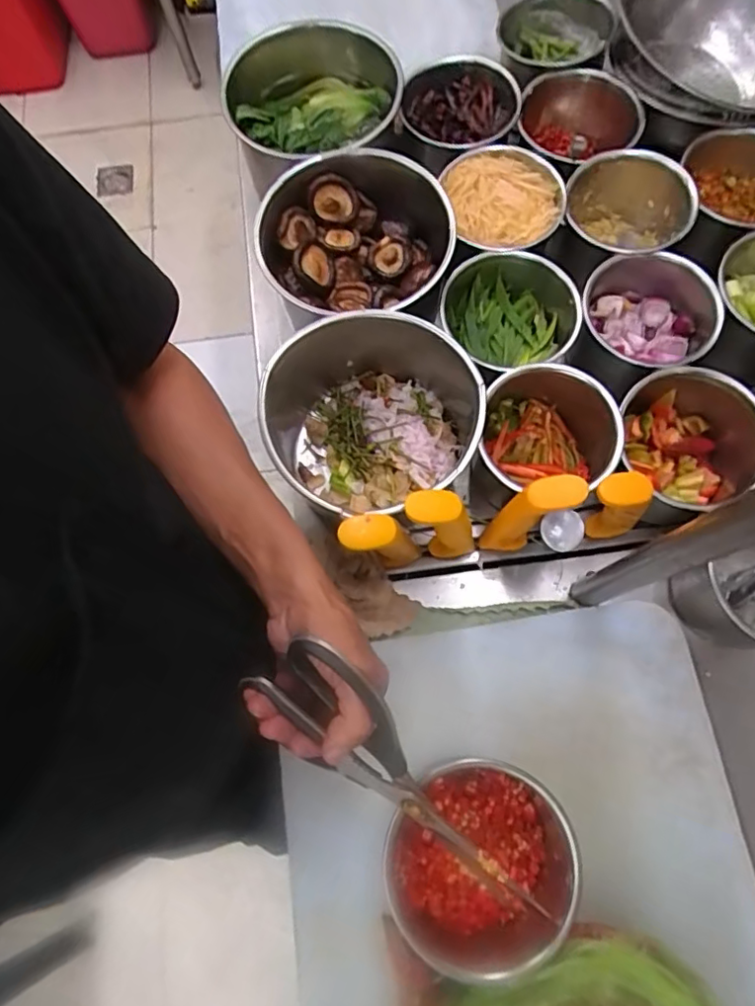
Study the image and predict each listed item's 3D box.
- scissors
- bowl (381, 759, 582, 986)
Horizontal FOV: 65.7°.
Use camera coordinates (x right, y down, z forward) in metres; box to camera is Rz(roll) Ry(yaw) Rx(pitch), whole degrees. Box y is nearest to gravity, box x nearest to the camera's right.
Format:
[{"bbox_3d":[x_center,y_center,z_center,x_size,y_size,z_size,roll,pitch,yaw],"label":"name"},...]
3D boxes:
[{"bbox_3d":[0.019,0.187,0.373,0.053,0.055,0.244,-40,99,-10],"label":"scissors"},{"bbox_3d":[0.075,0.252,0.410,0.118,0.088,0.119,-1,73,2],"label":"bowl"}]

